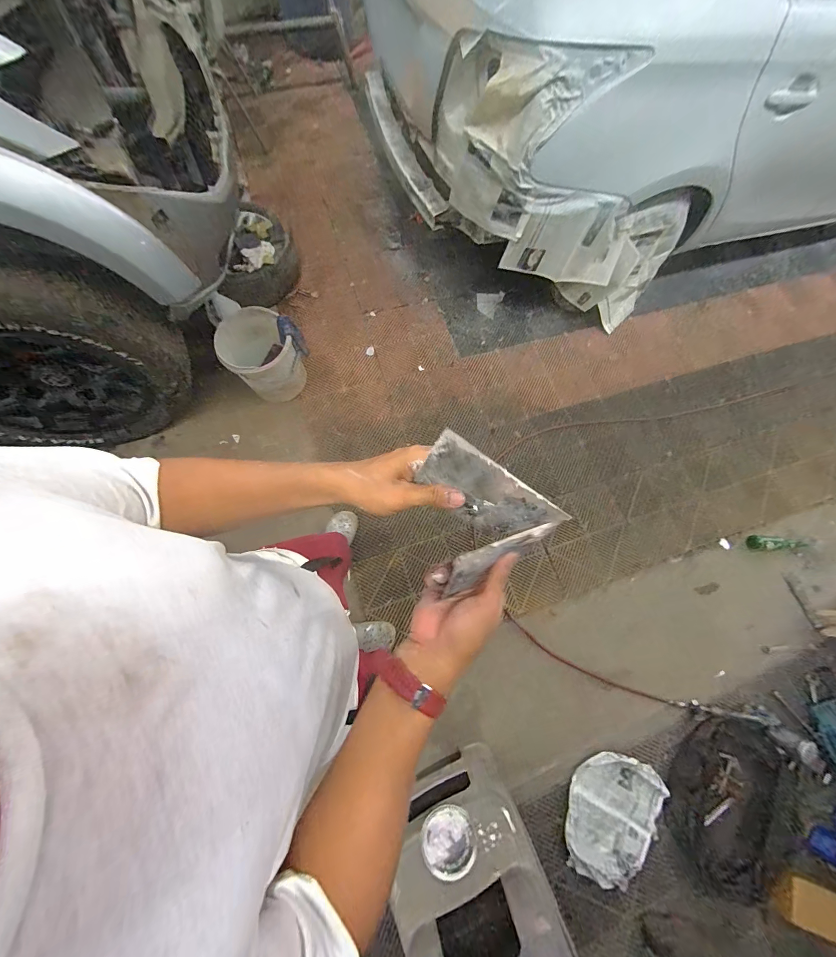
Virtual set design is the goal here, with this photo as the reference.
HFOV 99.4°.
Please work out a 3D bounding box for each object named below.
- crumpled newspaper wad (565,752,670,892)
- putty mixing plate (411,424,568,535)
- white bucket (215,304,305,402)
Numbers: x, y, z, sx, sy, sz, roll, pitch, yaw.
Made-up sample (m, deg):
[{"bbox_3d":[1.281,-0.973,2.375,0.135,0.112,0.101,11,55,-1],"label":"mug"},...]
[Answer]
[{"bbox_3d":[0.676,1.173,1.230,0.285,0.066,0.376,20,72,3],"label":"crumpled newspaper wad"},{"bbox_3d":[0.063,0.014,0.354,0.140,0.090,0.004,34,54,-15],"label":"putty mixing plate"},{"bbox_3d":[-0.683,-0.512,1.572,0.293,0.311,0.316,-27,76,-11],"label":"white bucket"}]

